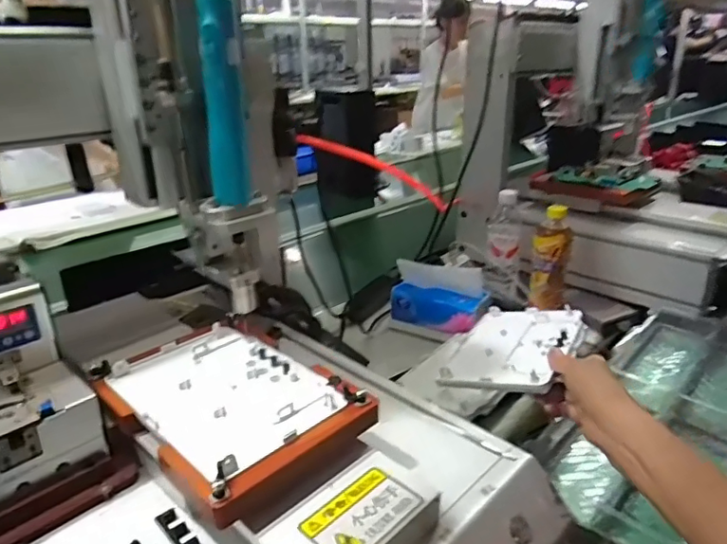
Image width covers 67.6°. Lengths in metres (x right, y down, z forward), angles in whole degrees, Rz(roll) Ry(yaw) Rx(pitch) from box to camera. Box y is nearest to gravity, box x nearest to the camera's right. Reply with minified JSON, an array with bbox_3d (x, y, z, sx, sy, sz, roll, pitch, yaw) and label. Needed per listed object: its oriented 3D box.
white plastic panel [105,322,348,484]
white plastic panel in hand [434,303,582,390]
[{"bbox_3d":[-0.121,0.101,0.471,0.180,0.011,0.135,20,30,39],"label":"white plastic panel"},{"bbox_3d":[0.181,0.087,0.655,0.136,0.013,0.188,-3,19,36],"label":"white plastic panel in hand"}]

